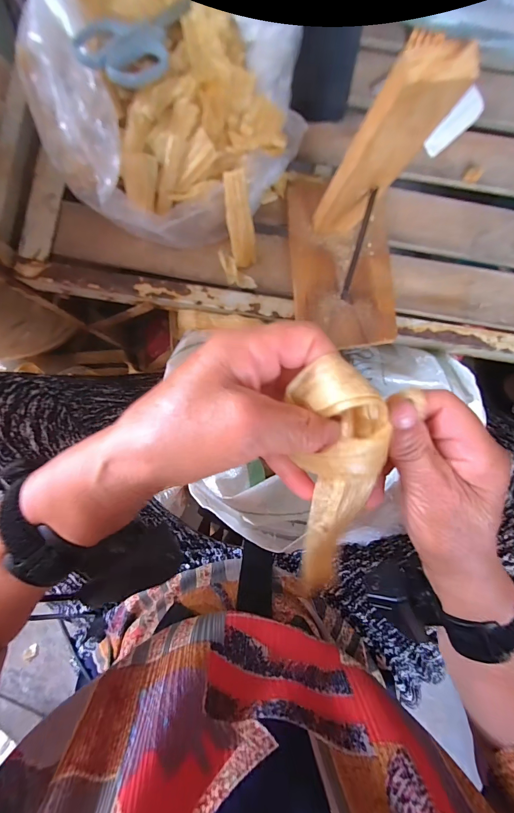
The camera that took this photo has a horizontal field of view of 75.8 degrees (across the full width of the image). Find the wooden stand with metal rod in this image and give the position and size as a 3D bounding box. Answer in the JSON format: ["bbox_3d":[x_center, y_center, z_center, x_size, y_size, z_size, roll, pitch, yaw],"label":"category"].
[{"bbox_3d":[0.088,-0.153,0.260,0.101,0.182,0.175,-5,87,-2],"label":"wooden stand with metal rod"}]

